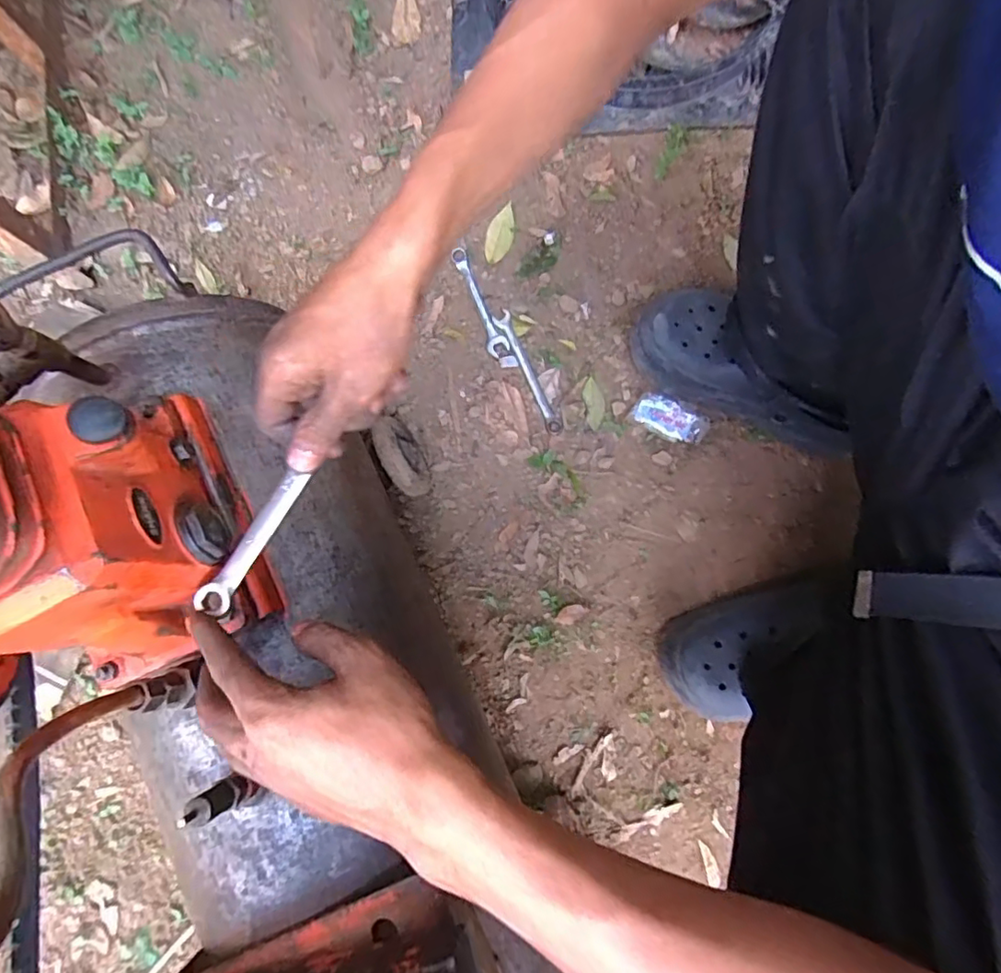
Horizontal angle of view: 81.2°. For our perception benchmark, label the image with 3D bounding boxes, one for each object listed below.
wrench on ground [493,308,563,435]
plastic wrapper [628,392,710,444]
[{"bbox_3d":[0.032,-0.137,0.692,0.020,0.006,0.162,-24,83,-1],"label":"wrench on ground"},{"bbox_3d":[0.192,-0.076,0.662,0.083,0.024,0.035,28,85,5],"label":"plastic wrapper"}]

